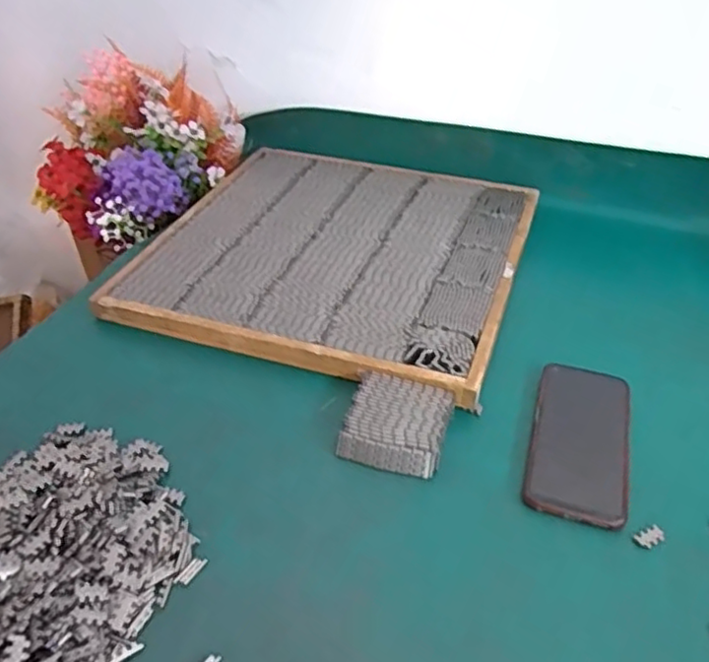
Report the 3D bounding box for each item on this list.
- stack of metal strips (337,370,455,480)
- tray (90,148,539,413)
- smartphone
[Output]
[{"bbox_3d":[0.037,0.080,0.560,0.083,0.025,0.088,12,41,14],"label":"stack of metal strips"},{"bbox_3d":[-0.019,-0.094,0.768,0.399,0.033,0.393,13,41,15],"label":"tray"},{"bbox_3d":[0.192,0.090,0.556,0.077,0.012,0.162,12,41,14],"label":"smartphone"}]

